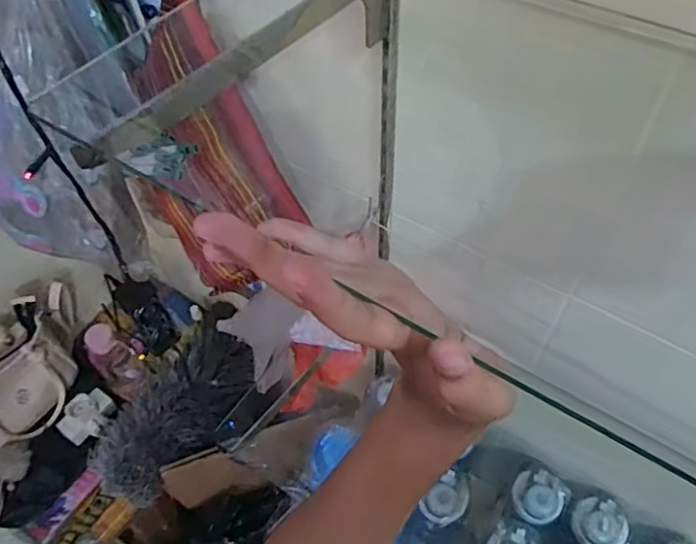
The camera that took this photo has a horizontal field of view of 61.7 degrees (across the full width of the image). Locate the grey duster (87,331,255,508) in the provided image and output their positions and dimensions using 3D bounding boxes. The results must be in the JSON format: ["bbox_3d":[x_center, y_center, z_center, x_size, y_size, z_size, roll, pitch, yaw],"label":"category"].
[{"bbox_3d":[-0.307,0.240,1.013,0.176,0.101,0.308,31,59,23],"label":"grey duster"}]

